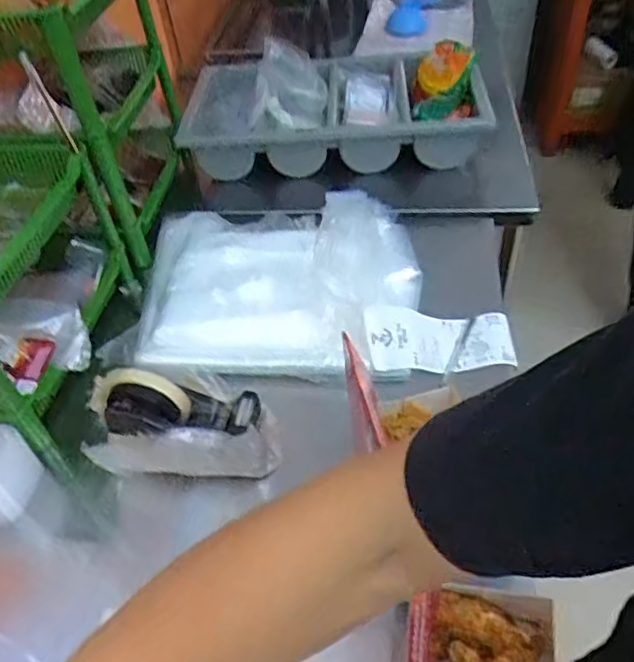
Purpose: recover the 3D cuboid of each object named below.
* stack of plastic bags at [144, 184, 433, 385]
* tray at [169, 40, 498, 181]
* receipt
[{"bbox_3d":[-0.052,-0.094,0.832,0.373,0.065,0.366,0,46,6],"label":"stack of plastic bags"},{"bbox_3d":[0.029,-0.417,1.076,0.521,0.122,0.295,-5,46,1],"label":"tray"},{"bbox_3d":[0.147,0.011,0.730,0.180,0.033,0.080,2,44,-12],"label":"receipt"}]

